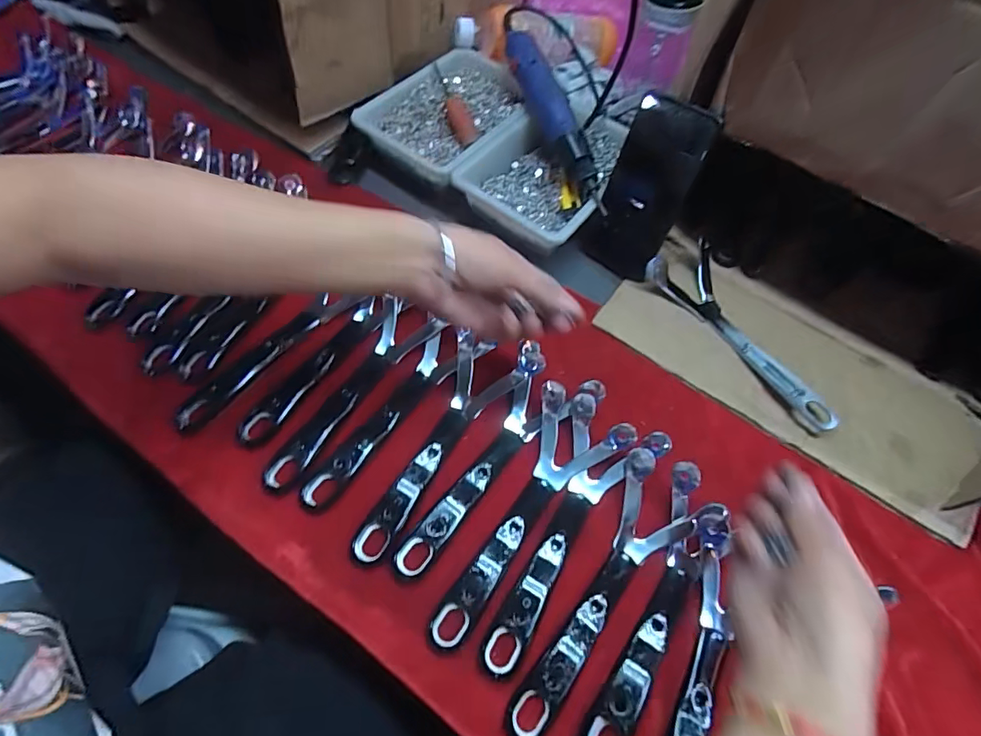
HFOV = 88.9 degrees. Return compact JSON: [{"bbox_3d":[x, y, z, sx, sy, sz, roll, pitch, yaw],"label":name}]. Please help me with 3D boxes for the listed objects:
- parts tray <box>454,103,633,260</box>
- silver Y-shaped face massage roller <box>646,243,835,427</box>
[{"bbox_3d":[0.057,-0.216,0.569,0.145,0.049,0.199,29,65,11],"label":"parts tray"},{"bbox_3d":[0.260,-0.040,0.501,0.071,0.025,0.223,-35,70,-19],"label":"silver Y-shaped face massage roller"}]

